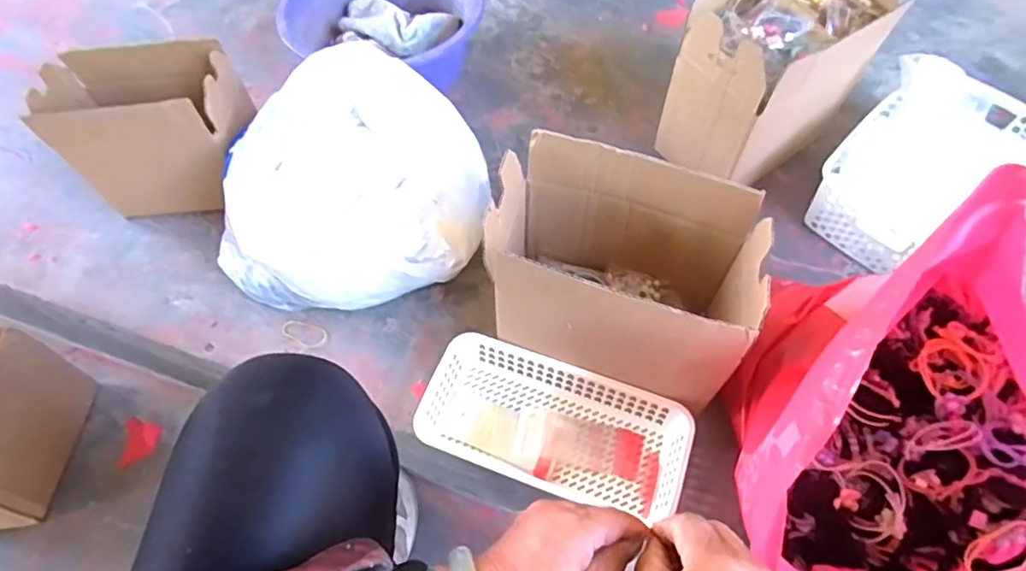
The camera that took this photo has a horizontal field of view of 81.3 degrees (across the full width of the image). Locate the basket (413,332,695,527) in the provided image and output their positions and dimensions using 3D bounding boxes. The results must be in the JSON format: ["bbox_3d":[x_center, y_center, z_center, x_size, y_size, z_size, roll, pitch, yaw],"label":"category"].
[{"bbox_3d":[0.044,0.148,0.626,0.271,0.048,0.125,16,61,9],"label":"basket"}]

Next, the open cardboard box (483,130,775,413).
[{"bbox_3d":[0.100,-0.010,0.587,0.235,0.176,0.157,16,59,10],"label":"open cardboard box"}]

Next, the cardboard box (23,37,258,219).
[{"bbox_3d":[-0.433,-0.178,0.746,0.231,0.194,0.110,-4,59,-3],"label":"cardboard box"}]

